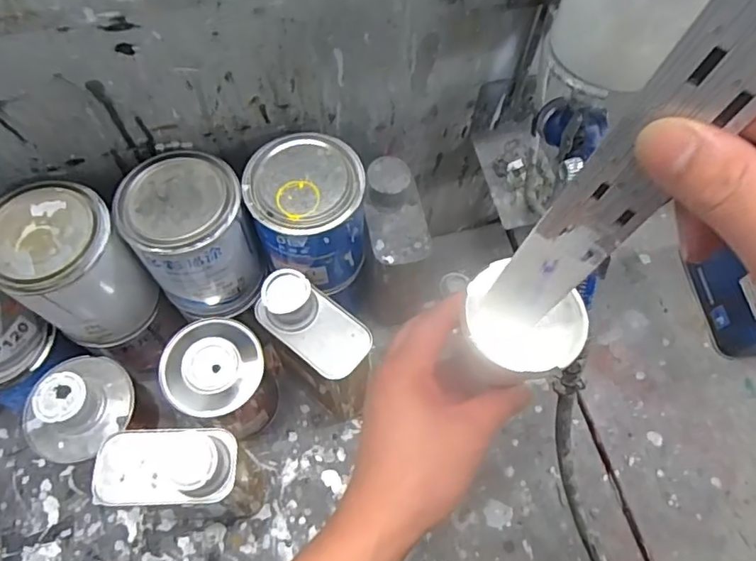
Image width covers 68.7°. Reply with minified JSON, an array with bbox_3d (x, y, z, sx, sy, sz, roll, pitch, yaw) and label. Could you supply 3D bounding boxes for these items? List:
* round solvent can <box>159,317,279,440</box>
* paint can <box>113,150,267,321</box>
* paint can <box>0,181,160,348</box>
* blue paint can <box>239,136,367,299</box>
[{"bbox_3d":[-0.165,0.111,0.602,0.096,0.147,0.093,0,63,-1],"label":"round solvent can"},{"bbox_3d":[-0.177,-0.039,0.541,0.106,0.145,0.111,-30,68,-15],"label":"paint can"},{"bbox_3d":[-0.280,-0.010,0.519,0.097,0.130,0.092,0,63,-1],"label":"paint can"},{"bbox_3d":[-0.067,-0.055,0.555,0.102,0.147,0.102,0,63,-1],"label":"blue paint can"}]

